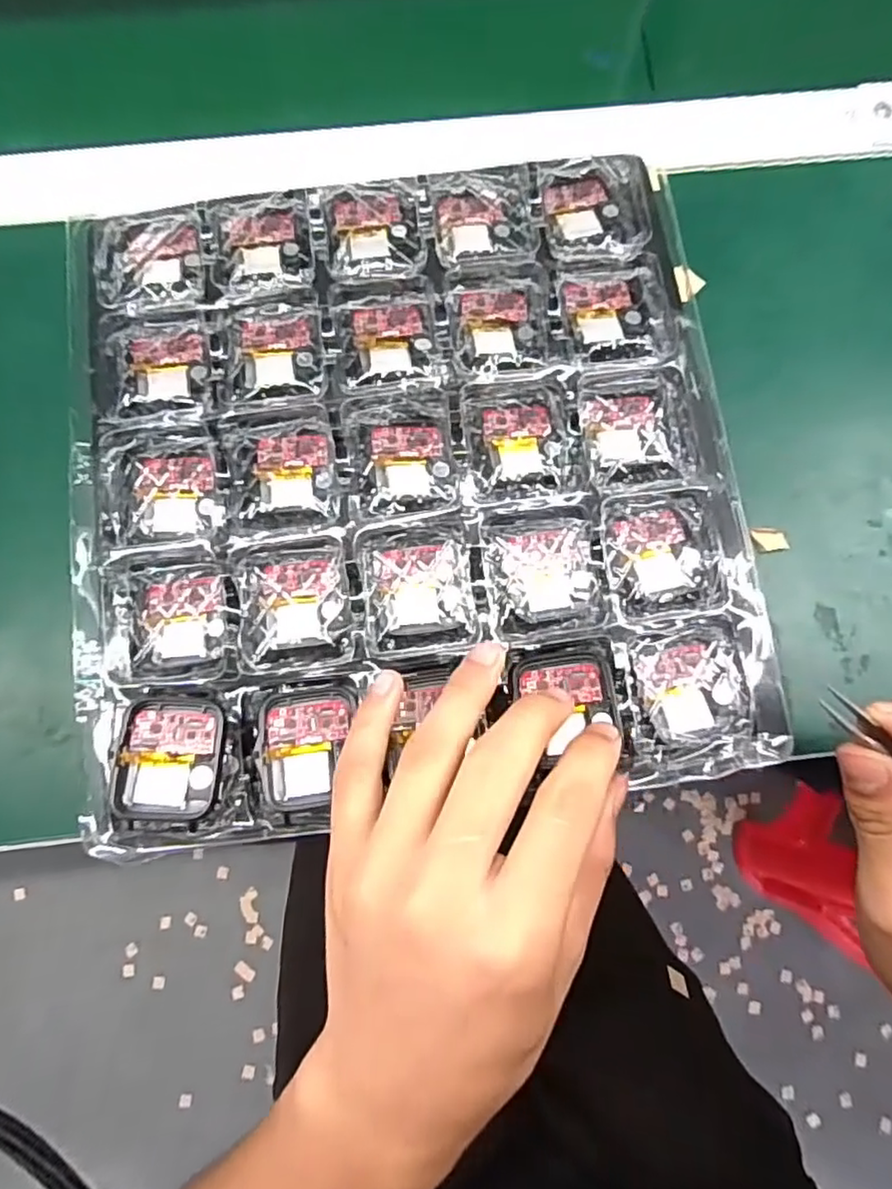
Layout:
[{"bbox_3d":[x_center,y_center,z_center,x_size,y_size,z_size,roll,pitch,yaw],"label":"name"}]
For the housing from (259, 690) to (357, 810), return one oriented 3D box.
[{"bbox_3d":[-0.052,0.058,0.238,0.031,0.011,0.042,-2,78,-1],"label":"housing"}]

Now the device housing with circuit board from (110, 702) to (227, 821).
[{"bbox_3d":[-0.101,0.061,0.234,0.036,0.006,0.042,1,78,-1],"label":"device housing with circuit board"}]

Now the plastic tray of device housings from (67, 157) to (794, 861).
[{"bbox_3d":[-0.018,-0.054,0.267,0.264,0.019,0.274,-10,78,-3],"label":"plastic tray of device housings"}]

